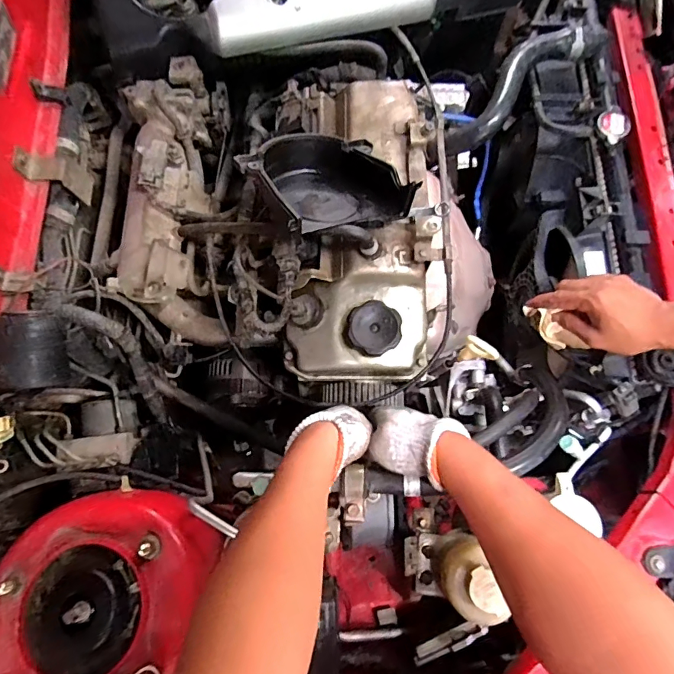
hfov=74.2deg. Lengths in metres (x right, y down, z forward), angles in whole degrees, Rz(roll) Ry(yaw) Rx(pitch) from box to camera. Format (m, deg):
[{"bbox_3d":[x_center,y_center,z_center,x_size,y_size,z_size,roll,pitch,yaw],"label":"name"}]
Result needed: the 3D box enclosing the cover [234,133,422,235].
[{"bbox_3d":[-0.010,-0.182,0.532,0.200,0.065,0.154,-16,54,-25],"label":"cover"}]

